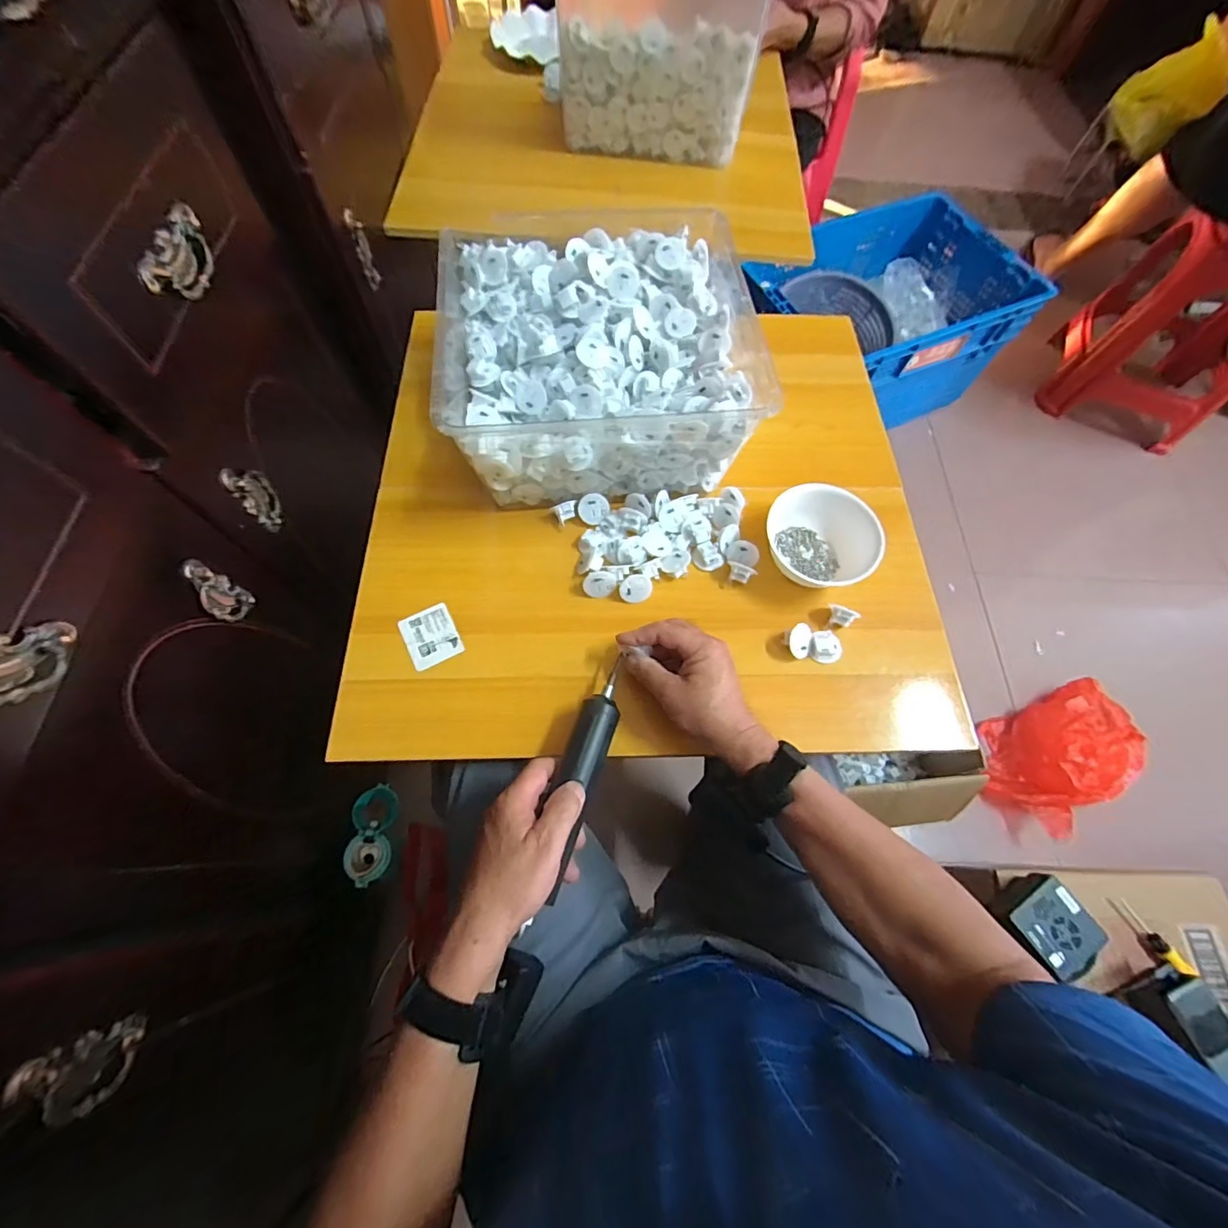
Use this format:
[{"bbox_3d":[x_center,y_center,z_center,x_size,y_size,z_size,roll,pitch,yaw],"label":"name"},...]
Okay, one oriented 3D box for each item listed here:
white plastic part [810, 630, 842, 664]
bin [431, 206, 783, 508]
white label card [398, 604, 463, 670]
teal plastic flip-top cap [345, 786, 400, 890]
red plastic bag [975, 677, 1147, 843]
[{"bbox_3d":[0.211,0.034,0.522,0.031,0.025,0.031,1,66,-2],"label":"white plastic part"},{"bbox_3d":[-0.022,-0.288,0.575,0.308,0.123,0.312,-3,67,-4],"label":"bin"},{"bbox_3d":[-0.183,0.022,0.521,0.049,0.004,0.059,-24,73,-19],"label":"white label card"},{"bbox_3d":[-0.341,0.309,0.729,0.055,0.023,0.126,1,66,-2],"label":"teal plastic flip-top cap"},{"bbox_3d":[0.798,0.251,0.938,0.292,0.120,0.194,-31,71,-15],"label":"red plastic bag"}]

